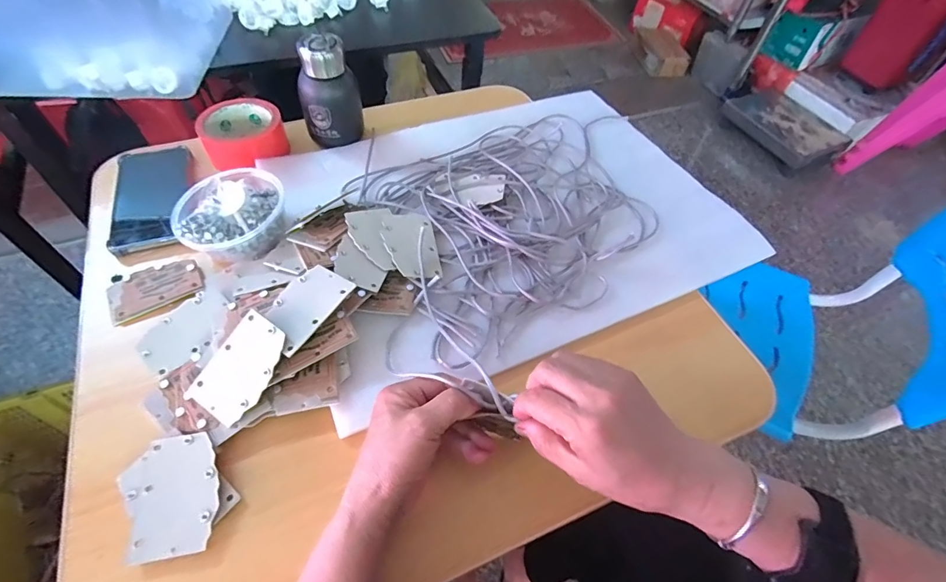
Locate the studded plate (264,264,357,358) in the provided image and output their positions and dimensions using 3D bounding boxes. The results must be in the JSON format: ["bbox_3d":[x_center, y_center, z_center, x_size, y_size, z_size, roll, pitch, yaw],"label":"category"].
[{"bbox_3d":[-0.152,0.012,0.402,0.053,0.009,0.081,30,58,16],"label":"studded plate"}]

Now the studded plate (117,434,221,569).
[{"bbox_3d":[-0.225,0.152,0.333,0.066,0.011,0.087,-21,59,-18],"label":"studded plate"}]

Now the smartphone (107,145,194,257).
[{"bbox_3d":[-0.372,-0.109,0.522,0.079,0.016,0.161,-16,57,-15],"label":"smartphone"}]

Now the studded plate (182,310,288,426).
[{"bbox_3d":[-0.193,0.063,0.372,0.055,0.004,0.084,31,82,14],"label":"studded plate"}]

